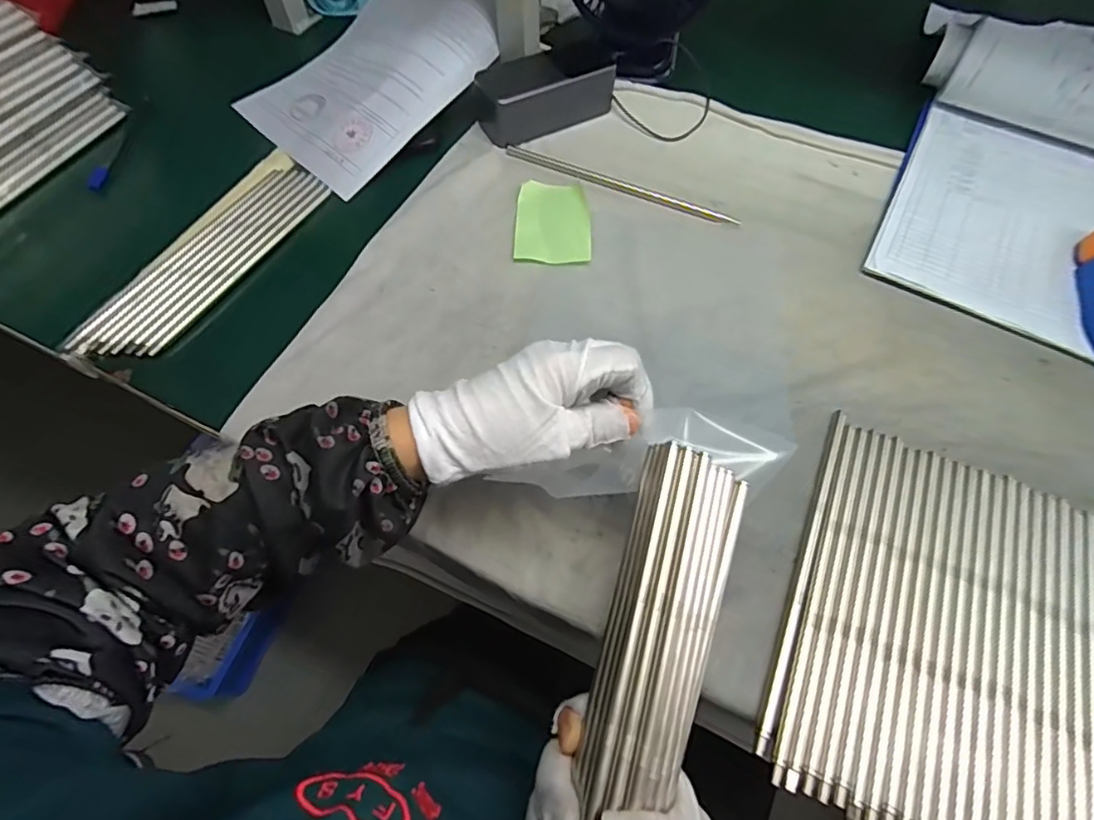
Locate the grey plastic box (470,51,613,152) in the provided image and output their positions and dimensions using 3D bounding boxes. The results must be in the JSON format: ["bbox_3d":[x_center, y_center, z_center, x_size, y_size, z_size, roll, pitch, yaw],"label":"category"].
[{"bbox_3d":[0.000,-0.304,0.519,0.127,0.047,0.063,-22,62,-11],"label":"grey plastic box"}]

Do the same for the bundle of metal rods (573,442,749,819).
[{"bbox_3d":[0.049,0.128,0.251,0.052,0.023,0.223,15,70,9],"label":"bundle of metal rods"}]

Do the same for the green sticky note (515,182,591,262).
[{"bbox_3d":[0.006,-0.162,0.461,0.061,0.004,0.084,2,60,2],"label":"green sticky note"}]

